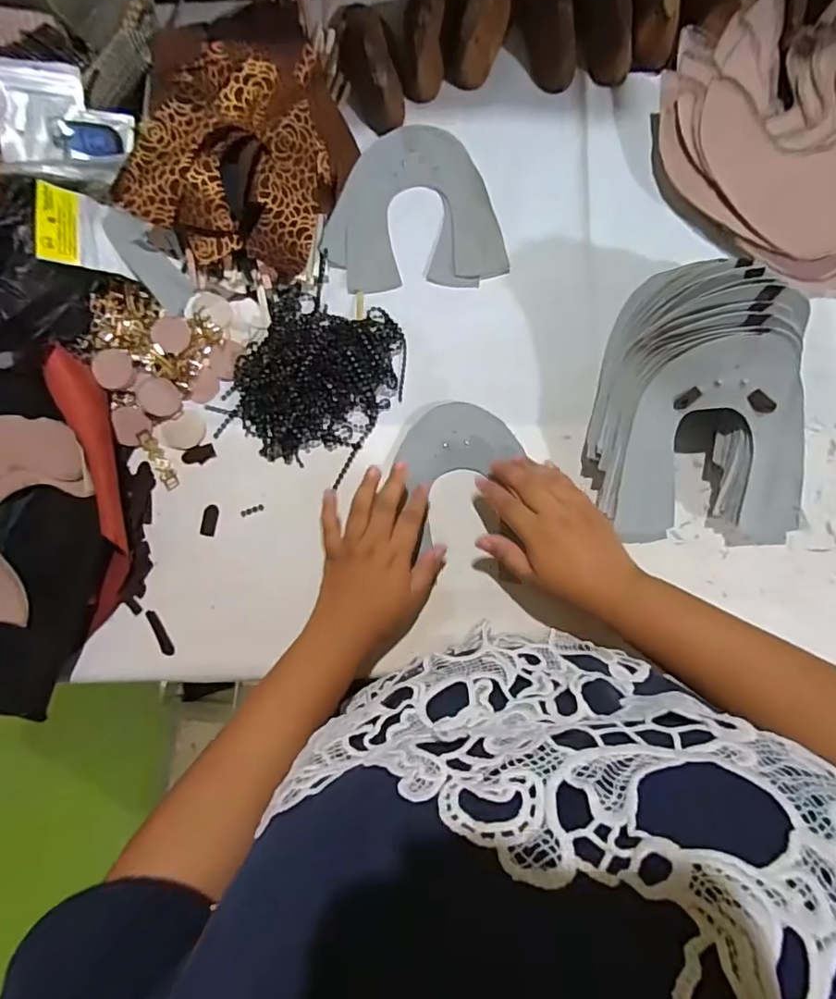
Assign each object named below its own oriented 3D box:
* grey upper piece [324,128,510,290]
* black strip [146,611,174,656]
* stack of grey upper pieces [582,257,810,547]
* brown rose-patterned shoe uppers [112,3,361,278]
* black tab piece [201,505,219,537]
[{"bbox_3d":[-0.006,-0.283,0.517,0.166,0.004,0.165,-3,81,2],"label":"grey upper piece"},{"bbox_3d":[-0.223,0.115,0.461,0.008,0.004,0.043,-30,82,-3],"label":"black strip"},{"bbox_3d":[0.227,-0.072,0.423,0.164,0.113,0.201,-1,81,2],"label":"stack of grey upper pieces"},{"bbox_3d":[-0.153,-0.313,0.484,0.168,0.089,0.204,9,82,3],"label":"brown rose-patterned shoe uppers"},{"bbox_3d":[-0.186,0.019,0.478,0.013,0.004,0.027,10,82,4],"label":"black tab piece"}]

